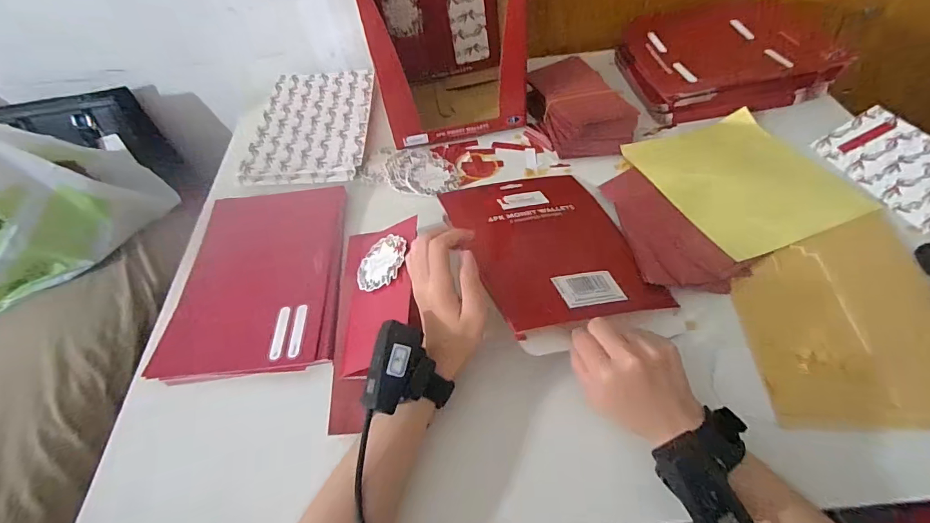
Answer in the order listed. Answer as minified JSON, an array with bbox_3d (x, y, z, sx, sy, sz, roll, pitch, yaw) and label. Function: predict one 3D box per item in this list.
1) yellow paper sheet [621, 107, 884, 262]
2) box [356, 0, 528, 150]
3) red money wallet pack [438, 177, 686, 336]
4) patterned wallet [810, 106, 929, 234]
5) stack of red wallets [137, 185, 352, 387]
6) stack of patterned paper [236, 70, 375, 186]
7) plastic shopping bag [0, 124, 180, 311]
[{"bbox_3d":[0.352,-0.110,0.552,0.208,0.020,0.212,-19,51,-9],"label":"yellow paper sheet"},{"bbox_3d":[-0.032,-0.342,0.625,0.203,0.234,0.216,-9,50,-1],"label":"box"},{"bbox_3d":[0.094,-0.025,0.483,0.187,0.011,0.227,-9,46,-18],"label":"red money wallet pack"},{"bbox_3d":[0.528,-0.120,0.527,0.075,0.040,0.173,-15,50,-6],"label":"patterned wallet"},{"bbox_3d":[-0.243,0.012,0.524,0.188,0.015,0.265,-7,50,1],"label":"stack of red wallets"},{"bbox_3d":[-0.238,-0.220,0.691,0.177,0.026,0.268,-3,50,4],"label":"stack of patterned paper"},{"bbox_3d":[-0.647,-0.084,0.647,0.116,0.232,0.327,28,59,26],"label":"plastic shopping bag"}]

